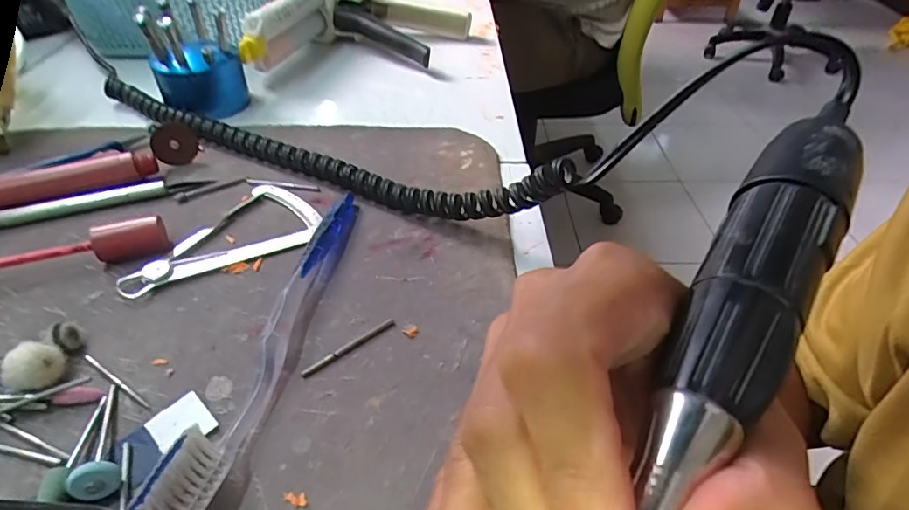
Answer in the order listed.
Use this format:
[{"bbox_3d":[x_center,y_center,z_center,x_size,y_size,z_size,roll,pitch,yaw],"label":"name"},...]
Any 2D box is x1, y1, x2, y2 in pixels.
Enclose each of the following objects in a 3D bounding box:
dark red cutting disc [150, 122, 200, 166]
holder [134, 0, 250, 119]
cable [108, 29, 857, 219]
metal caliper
[{"bbox_3d":[-0.169,-0.067,0.319,0.025,0.026,0.004,9,26,-29],"label":"dark red cutting disc"},{"bbox_3d":[-0.180,-0.138,0.371,0.050,0.062,0.051,9,42,8],"label":"holder"},{"bbox_3d":[-0.049,-0.063,0.297,0.432,0.081,0.047,7,40,29],"label":"cable"},{"bbox_3d":[-0.109,-0.005,0.265,0.053,0.005,0.095,21,45,20],"label":"metal caliper"}]

